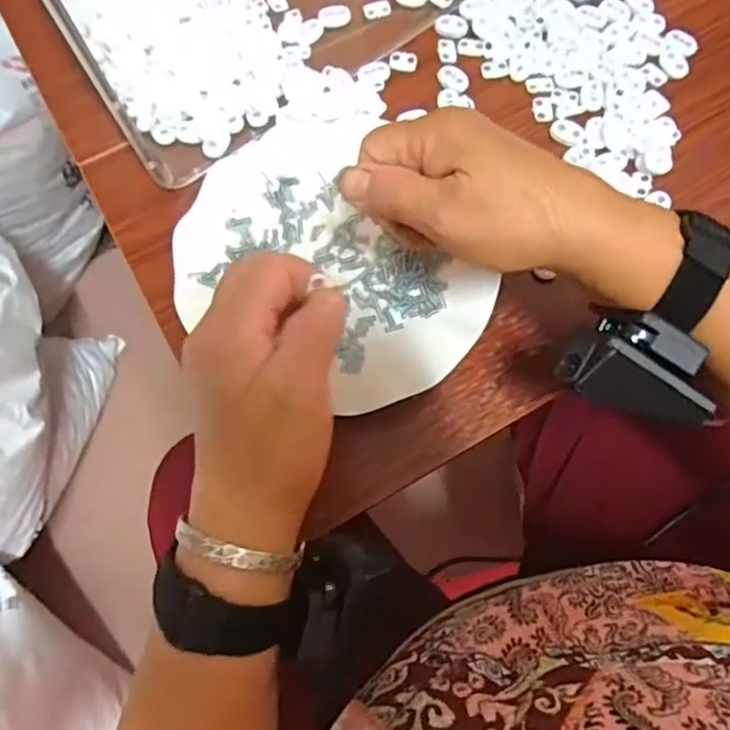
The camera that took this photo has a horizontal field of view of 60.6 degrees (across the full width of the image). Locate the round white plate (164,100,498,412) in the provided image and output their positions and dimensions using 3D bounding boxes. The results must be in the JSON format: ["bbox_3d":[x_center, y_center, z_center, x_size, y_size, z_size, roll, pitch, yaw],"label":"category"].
[{"bbox_3d":[-0.029,-0.061,0.369,0.155,0.018,0.191,-28,75,-8],"label":"round white plate"}]

